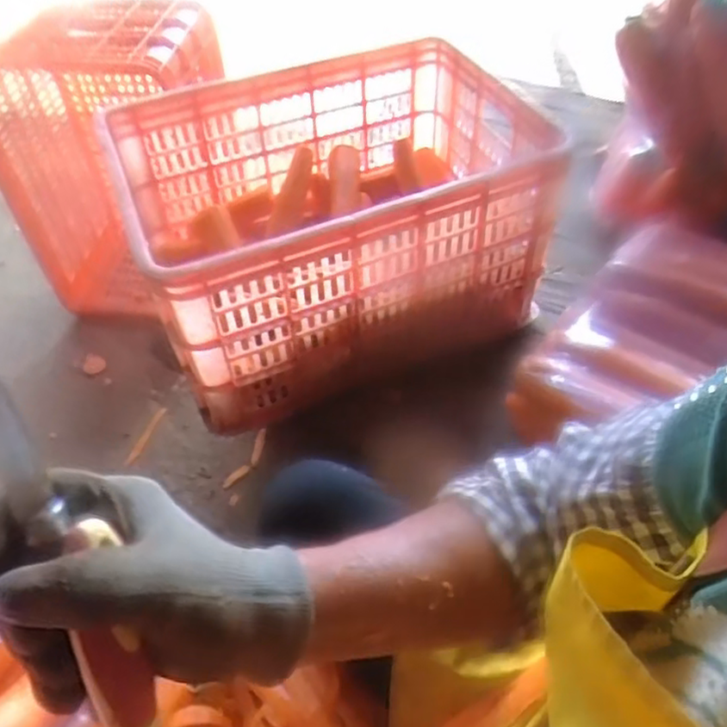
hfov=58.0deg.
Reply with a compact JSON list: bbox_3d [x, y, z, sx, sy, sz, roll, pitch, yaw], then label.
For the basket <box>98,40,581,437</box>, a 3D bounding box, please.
[{"bbox_3d":[-0.034,-0.191,0.900,0.508,0.294,0.350,-18,49,-13],"label":"basket"}]

